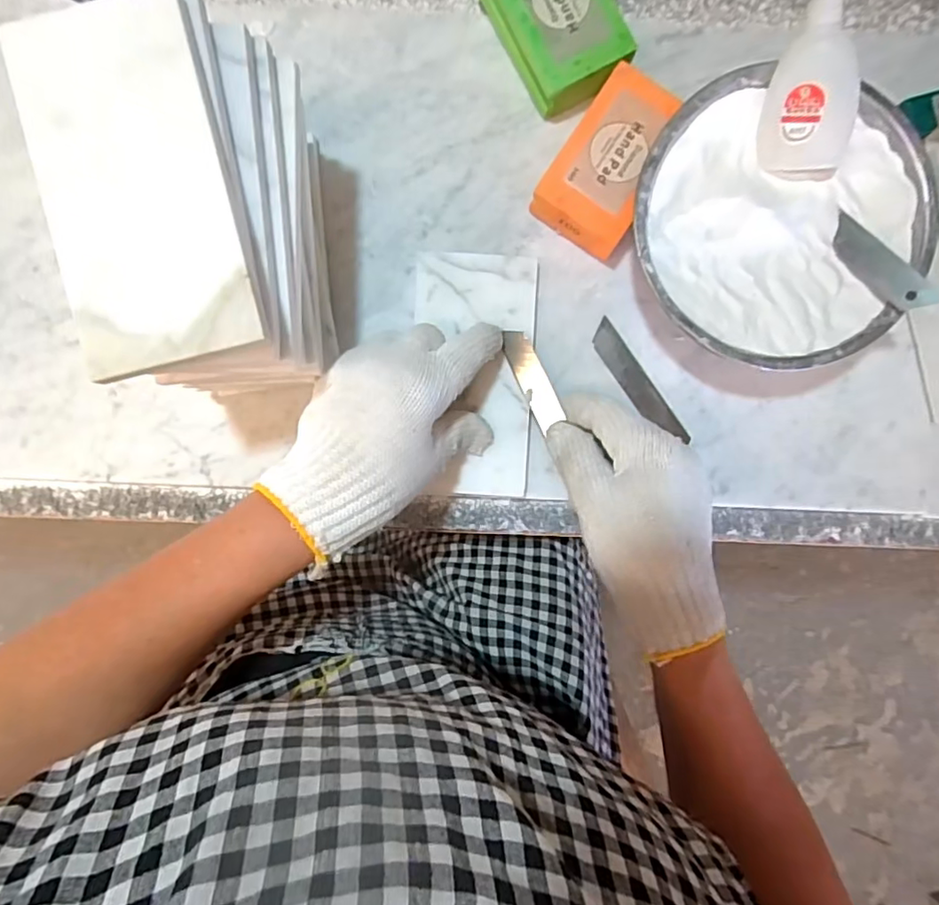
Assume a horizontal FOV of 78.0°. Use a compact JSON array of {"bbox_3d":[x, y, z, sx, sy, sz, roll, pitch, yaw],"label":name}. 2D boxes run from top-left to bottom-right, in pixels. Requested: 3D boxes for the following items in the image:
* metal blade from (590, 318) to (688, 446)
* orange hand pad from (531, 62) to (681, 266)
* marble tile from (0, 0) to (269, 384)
[{"bbox_3d":[0.108,-0.044,0.371,0.018,0.004,0.090,-35,91,2],"label":"metal blade"},{"bbox_3d":[0.087,-0.174,0.356,0.057,0.033,0.097,34,92,0],"label":"orange hand pad"},{"bbox_3d":[-0.139,-0.111,0.241,0.075,0.009,0.148,-15,88,-1],"label":"marble tile"}]

